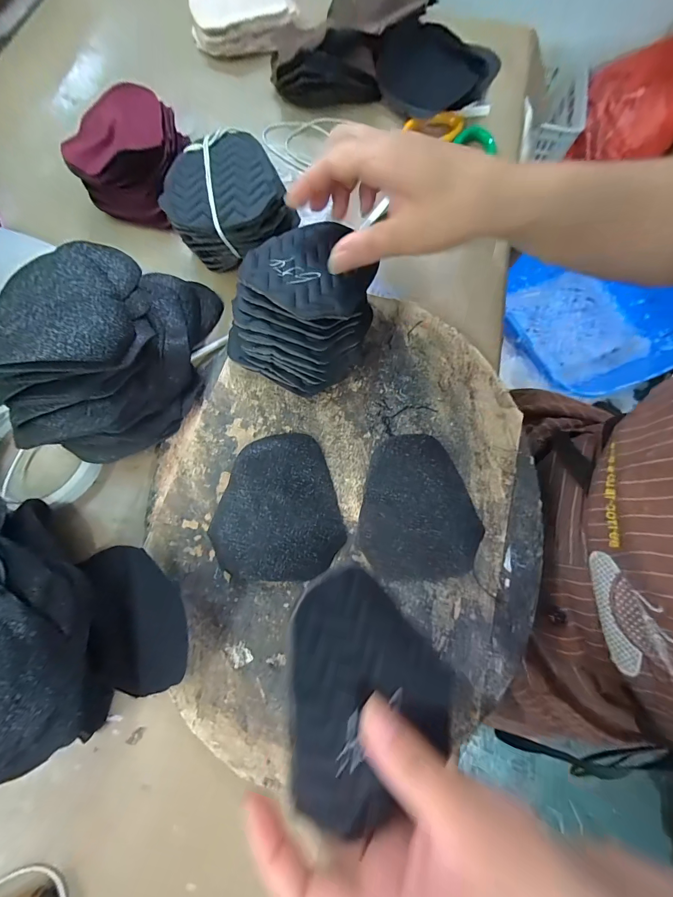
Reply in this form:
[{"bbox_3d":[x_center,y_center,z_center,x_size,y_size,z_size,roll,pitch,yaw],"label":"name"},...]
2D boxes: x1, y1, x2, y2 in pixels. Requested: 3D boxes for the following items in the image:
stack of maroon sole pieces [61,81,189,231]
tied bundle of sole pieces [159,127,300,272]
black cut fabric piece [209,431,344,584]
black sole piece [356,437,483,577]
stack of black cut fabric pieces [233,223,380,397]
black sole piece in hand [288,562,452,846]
[{"bbox_3d":[-0.195,-0.282,0.333,0.099,0.041,0.120,13,75,2],"label":"stack of maroon sole pieces"},{"bbox_3d":[-0.093,-0.208,0.301,0.095,0.053,0.105,-17,76,-6],"label":"tied bundle of sole pieces"},{"bbox_3d":[-0.043,0.040,0.251,0.089,0.012,0.102,-4,75,-2],"label":"black cut fabric piece"},{"bbox_3d":[0.064,0.043,0.259,0.086,0.004,0.105,12,75,2],"label":"black sole piece"},{"bbox_3d":[-0.021,-0.108,0.254,0.094,0.045,0.117,19,75,4],"label":"stack of black cut fabric pieces"},{"bbox_3d":[0.012,0.113,0.160,0.096,0.013,0.088,11,69,-31],"label":"black sole piece in hand"}]

